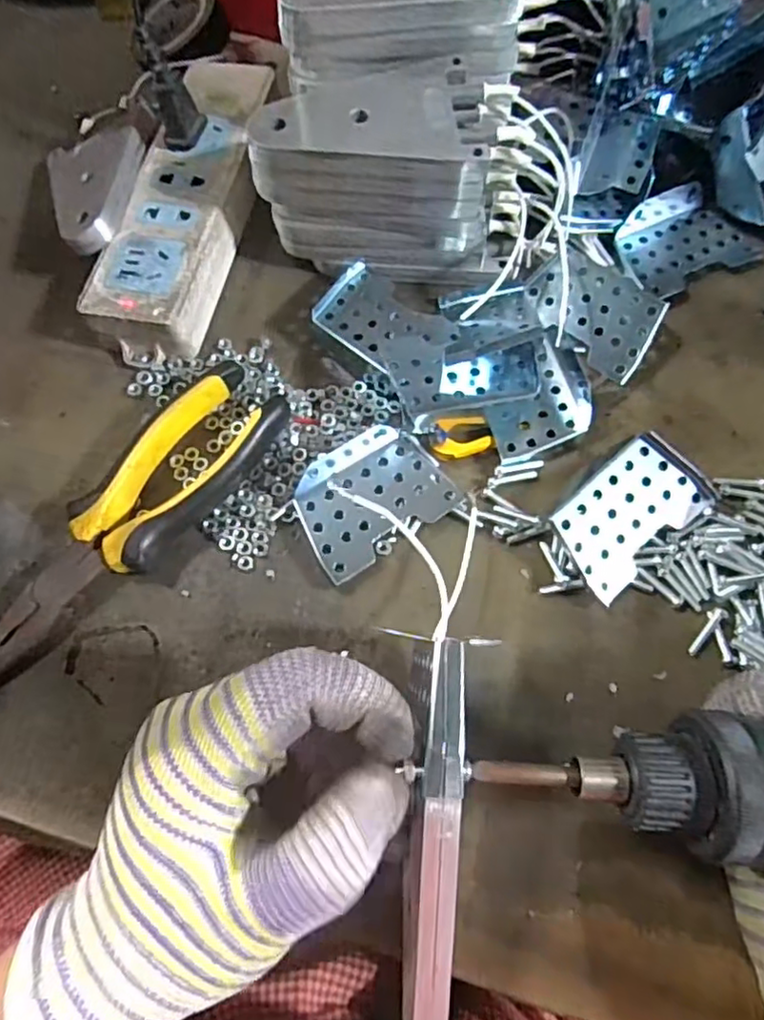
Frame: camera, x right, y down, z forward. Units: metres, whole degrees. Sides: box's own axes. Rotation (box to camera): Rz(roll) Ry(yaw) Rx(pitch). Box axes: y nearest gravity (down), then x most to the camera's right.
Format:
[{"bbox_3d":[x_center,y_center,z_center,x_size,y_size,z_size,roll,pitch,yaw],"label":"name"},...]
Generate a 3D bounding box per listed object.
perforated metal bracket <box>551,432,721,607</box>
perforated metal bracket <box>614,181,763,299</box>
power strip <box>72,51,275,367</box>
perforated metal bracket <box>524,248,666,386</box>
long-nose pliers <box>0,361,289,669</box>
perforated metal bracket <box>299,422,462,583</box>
[{"bbox_3d":[0.107,0.001,0.279,0.070,0.019,0.044,-40,71,-13],"label":"perforated metal bracket"},{"bbox_3d":[0.163,-0.149,0.348,0.071,0.014,0.059,-24,68,-7],"label":"perforated metal bracket"},{"bbox_3d":[-0.101,-0.163,0.346,0.053,0.036,0.183,9,68,7],"label":"power strip"},{"bbox_3d":[0.107,-0.100,0.319,0.068,0.011,0.044,42,97,14],"label":"perforated metal bracket"},{"bbox_3d":[-0.118,0.013,0.277,0.044,0.026,0.188,37,74,17],"label":"long-nose pliers"},{"bbox_3d":[-0.006,-0.007,0.291,0.068,0.010,0.054,-34,70,-10],"label":"perforated metal bracket"}]

